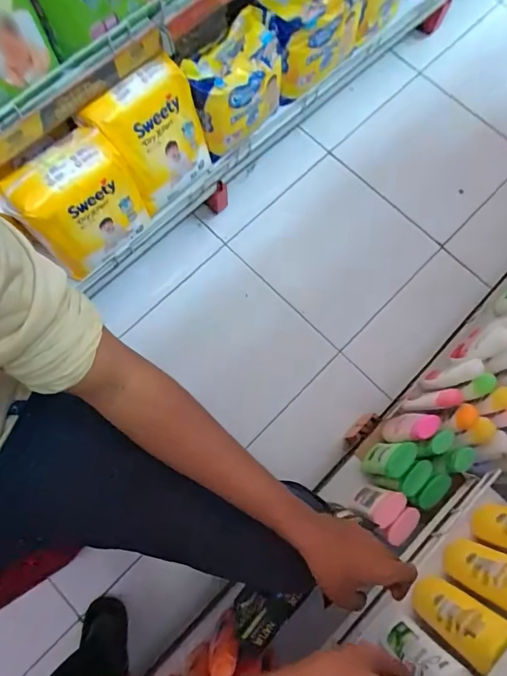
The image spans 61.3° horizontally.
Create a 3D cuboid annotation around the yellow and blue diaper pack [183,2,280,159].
[{"bbox_3d":[-0.037,-0.505,0.862,0.096,0.190,0.211,43,78,9],"label":"yellow and blue diaper pack"}]

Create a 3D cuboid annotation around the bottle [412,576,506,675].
[{"bbox_3d":[0.218,0.304,0.470,0.032,0.166,0.054,32,77,7],"label":"bottle"}]

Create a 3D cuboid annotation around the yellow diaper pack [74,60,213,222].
[{"bbox_3d":[-0.178,-0.367,0.808,0.185,0.231,0.090,-42,80,-11],"label":"yellow diaper pack"}]

